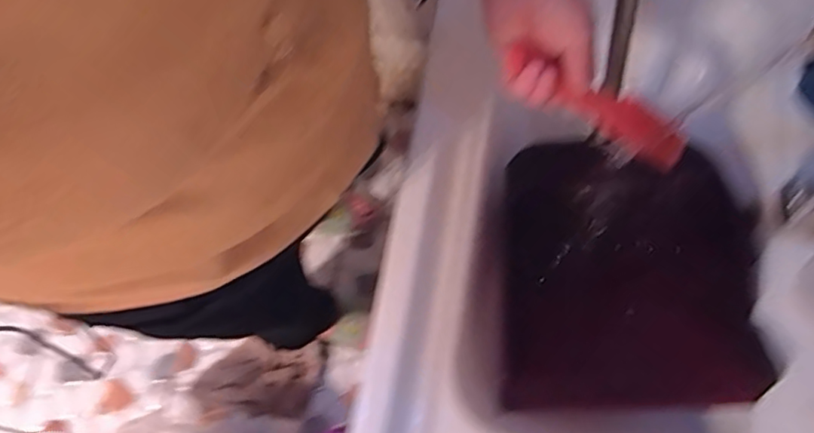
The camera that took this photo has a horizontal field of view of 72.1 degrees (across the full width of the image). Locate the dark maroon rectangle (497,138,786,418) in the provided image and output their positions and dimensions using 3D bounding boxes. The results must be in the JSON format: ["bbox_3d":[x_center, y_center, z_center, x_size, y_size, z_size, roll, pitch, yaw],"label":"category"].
[{"bbox_3d":[0.209,0.052,0.537,0.227,0.058,0.264,4,75,-1],"label":"dark maroon rectangle"}]

